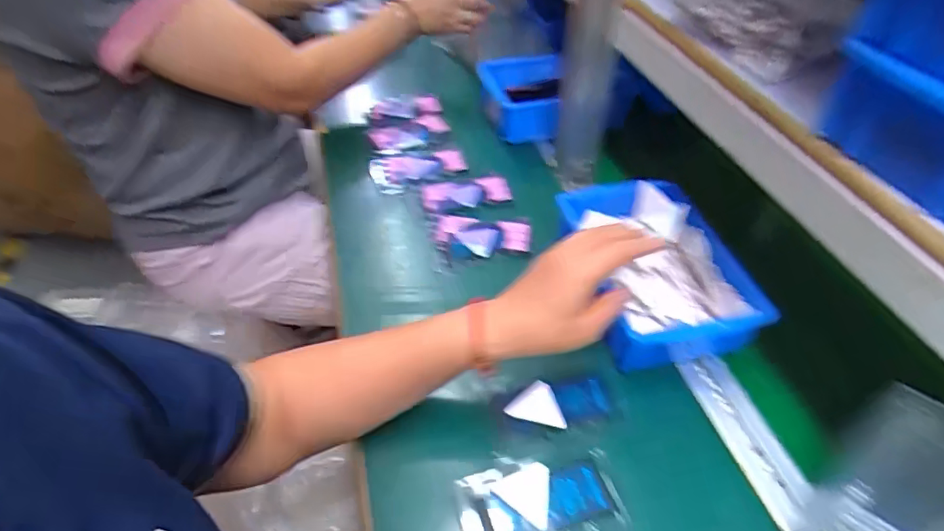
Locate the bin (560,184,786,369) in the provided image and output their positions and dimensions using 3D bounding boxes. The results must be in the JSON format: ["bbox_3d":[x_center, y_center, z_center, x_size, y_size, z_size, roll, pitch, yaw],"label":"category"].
[{"bbox_3d":[0.177,0.001,0.531,0.146,0.057,0.207,-8,47,-2],"label":"bin"}]

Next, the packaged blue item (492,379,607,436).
[{"bbox_3d":[0.070,0.122,0.465,0.097,0.009,0.042,-10,47,-4],"label":"packaged blue item"}]

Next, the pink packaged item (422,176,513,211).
[{"bbox_3d":[-0.008,-0.091,0.666,0.107,0.004,0.045,-6,47,0],"label":"pink packaged item"}]

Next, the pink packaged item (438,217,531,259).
[{"bbox_3d":[0.014,-0.034,0.612,0.105,0.009,0.058,0,47,6],"label":"pink packaged item"}]

